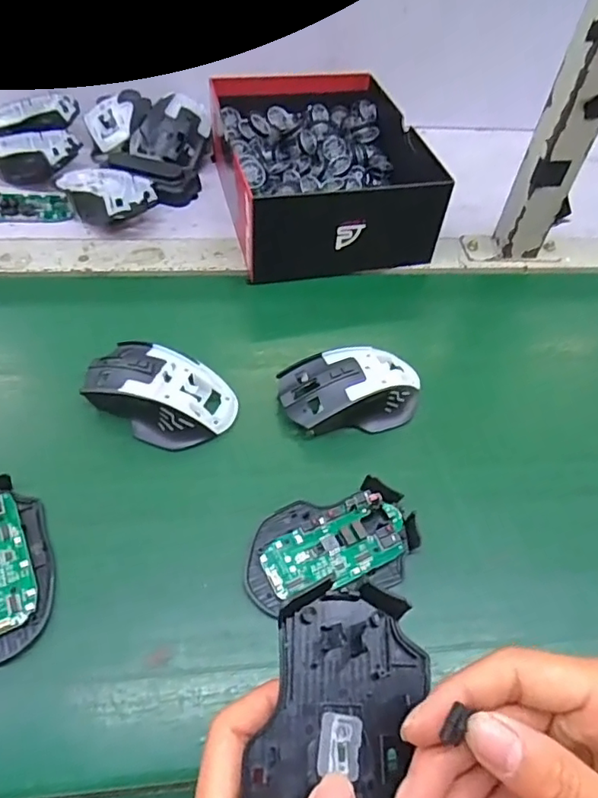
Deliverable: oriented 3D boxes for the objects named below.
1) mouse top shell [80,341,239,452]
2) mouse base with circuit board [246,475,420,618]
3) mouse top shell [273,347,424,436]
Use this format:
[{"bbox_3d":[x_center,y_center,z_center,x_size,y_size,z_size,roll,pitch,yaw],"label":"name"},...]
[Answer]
[{"bbox_3d":[-0.107,-0.007,0.416,0.117,0.036,0.071,20,54,10],"label":"mouse top shell"},{"bbox_3d":[0.021,0.093,0.360,0.113,0.017,0.067,-12,54,-14],"label":"mouse base with circuit board"},{"bbox_3d":[0.043,-0.009,0.429,0.110,0.034,0.064,-10,54,-12],"label":"mouse top shell"}]

